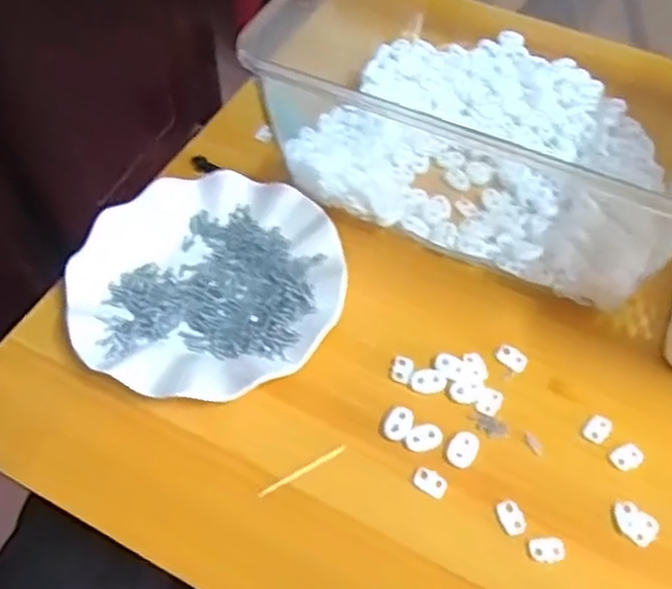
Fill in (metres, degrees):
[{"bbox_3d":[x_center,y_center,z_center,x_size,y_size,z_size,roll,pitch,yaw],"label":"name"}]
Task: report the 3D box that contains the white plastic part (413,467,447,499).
[{"bbox_3d":[0.057,0.112,0.430,0.020,0.004,0.014,30,60,18],"label":"white plastic part"}]

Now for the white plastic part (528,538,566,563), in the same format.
[{"bbox_3d":[0.120,0.144,0.406,0.020,0.004,0.013,-1,55,-2],"label":"white plastic part"}]

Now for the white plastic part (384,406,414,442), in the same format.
[{"bbox_3d":[0.040,0.080,0.450,0.016,0.004,0.023,17,57,10],"label":"white plastic part"}]

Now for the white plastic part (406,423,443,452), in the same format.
[{"bbox_3d":[0.055,0.088,0.444,0.024,0.004,0.016,-14,57,-11],"label":"white plastic part"}]

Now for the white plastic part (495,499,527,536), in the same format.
[{"bbox_3d":[0.102,0.129,0.417,0.014,0.004,0.020,-19,58,-14],"label":"white plastic part"}]

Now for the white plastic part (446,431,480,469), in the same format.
[{"bbox_3d":[0.078,0.094,0.440,0.017,0.004,0.024,25,58,15],"label":"white plastic part"}]

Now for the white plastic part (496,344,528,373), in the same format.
[{"bbox_3d":[0.118,0.042,0.480,0.021,0.005,0.014,30,60,18],"label":"white plastic part"}]

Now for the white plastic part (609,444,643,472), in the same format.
[{"bbox_3d":[0.178,0.099,0.440,0.019,0.006,0.015,-31,61,-20],"label":"white plastic part"}]

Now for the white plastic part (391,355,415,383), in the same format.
[{"bbox_3d":[0.044,0.049,0.473,0.014,0.004,0.020,16,56,9],"label":"white plastic part"}]

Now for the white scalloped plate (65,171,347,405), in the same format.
[{"bbox_3d":[-0.088,-0.009,0.496,0.178,0.017,0.179,1,55,-1],"label":"white scalloped plate"}]

